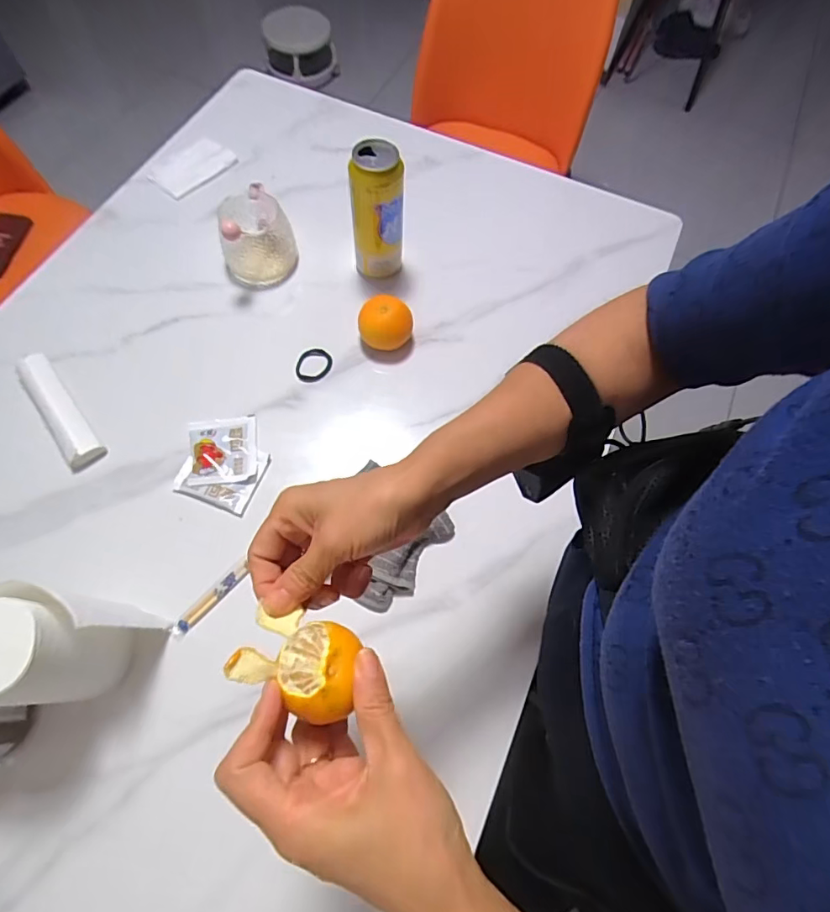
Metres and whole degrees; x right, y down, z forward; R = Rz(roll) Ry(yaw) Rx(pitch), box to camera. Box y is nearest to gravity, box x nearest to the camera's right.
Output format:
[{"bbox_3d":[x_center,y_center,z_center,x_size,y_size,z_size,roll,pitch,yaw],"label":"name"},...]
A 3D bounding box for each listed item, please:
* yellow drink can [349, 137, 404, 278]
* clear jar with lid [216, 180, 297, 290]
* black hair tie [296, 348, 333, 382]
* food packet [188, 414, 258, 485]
[{"bbox_3d":[-0.047,-0.302,0.645,0.062,0.169,0.056,1,66,-2],"label":"yellow drink can"},{"bbox_3d":[-0.215,-0.301,0.673,0.095,0.102,0.101,1,66,-2],"label":"clear jar with lid"},{"bbox_3d":[-0.129,-0.117,0.647,0.040,0.009,0.052,21,67,7],"label":"black hair tie"},{"bbox_3d":[-0.224,-0.007,0.589,0.075,0.012,0.087,-8,67,-6],"label":"food packet"}]

